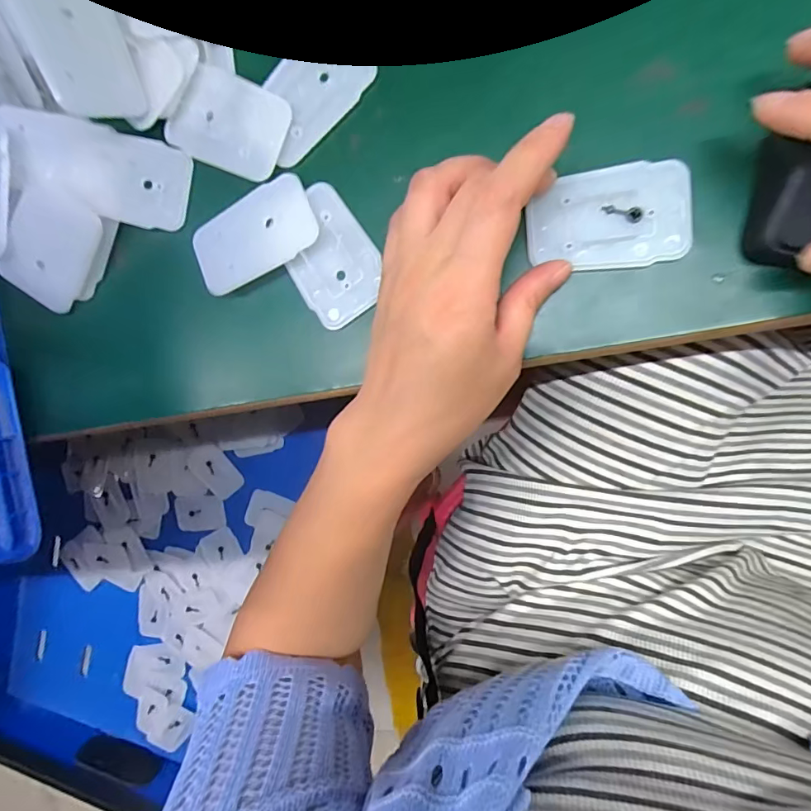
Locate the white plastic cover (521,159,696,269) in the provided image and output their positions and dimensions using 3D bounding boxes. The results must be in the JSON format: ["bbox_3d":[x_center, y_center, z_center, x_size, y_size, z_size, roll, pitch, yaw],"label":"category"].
[{"bbox_3d":[0.092,-0.085,0.214,0.069,0.008,0.043,-3,88,9],"label":"white plastic cover"}]

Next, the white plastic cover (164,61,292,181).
[{"bbox_3d":[-0.093,-0.149,0.247,0.064,0.005,0.044,28,99,7],"label":"white plastic cover"}]

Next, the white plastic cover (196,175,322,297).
[{"bbox_3d":[-0.080,-0.090,0.246,0.068,0.004,0.041,-24,90,12],"label":"white plastic cover"}]

